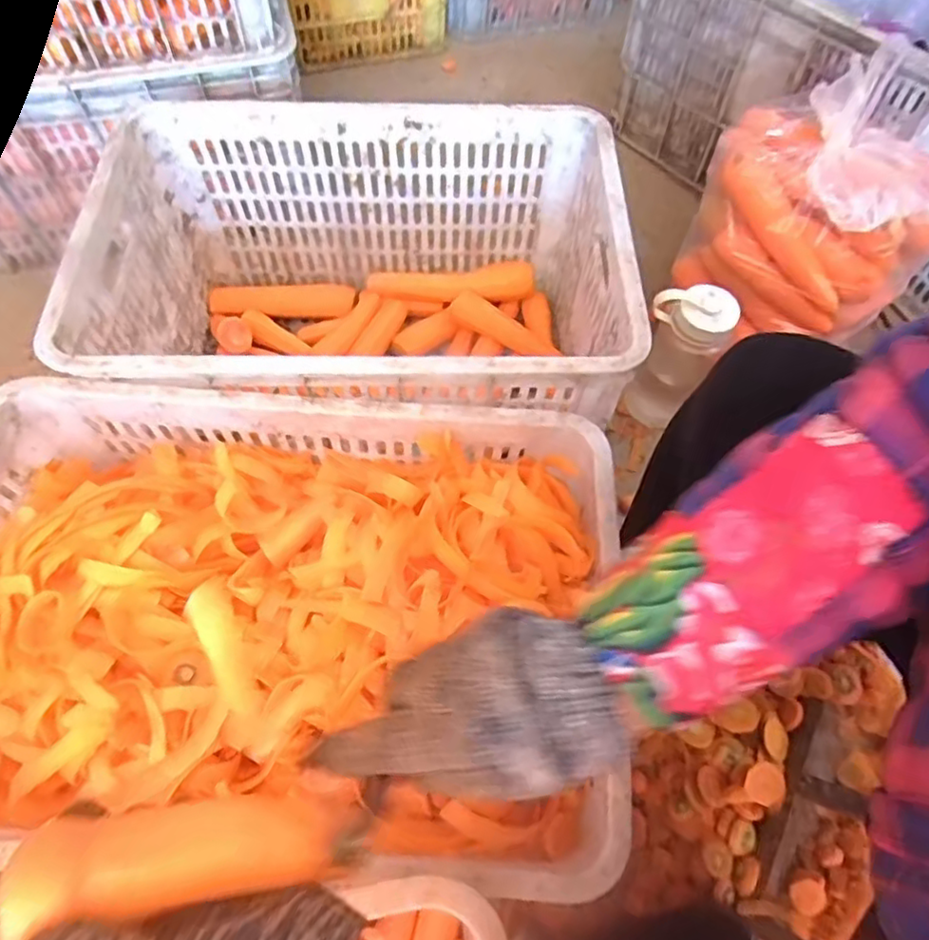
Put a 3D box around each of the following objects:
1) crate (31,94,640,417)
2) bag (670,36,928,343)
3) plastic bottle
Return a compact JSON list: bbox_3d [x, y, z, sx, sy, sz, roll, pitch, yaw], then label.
[{"bbox_3d":[-0.108,-0.179,0.729,0.508,0.284,0.341,0,62,-2],"label":"crate"},{"bbox_3d":[0.394,-0.283,0.748,0.258,0.233,0.224,37,67,16],"label":"bag"},{"bbox_3d":[0.253,-0.138,0.777,0.087,0.187,0.074,27,65,12],"label":"plastic bottle"}]

